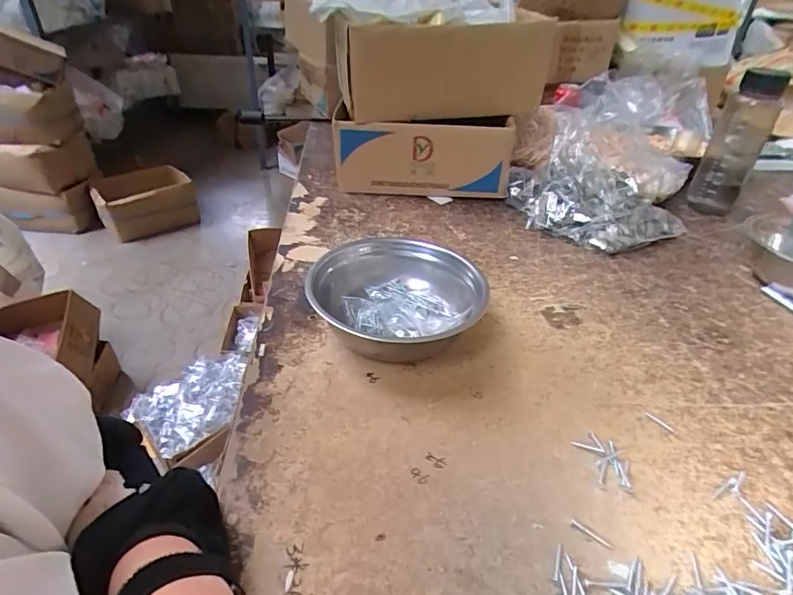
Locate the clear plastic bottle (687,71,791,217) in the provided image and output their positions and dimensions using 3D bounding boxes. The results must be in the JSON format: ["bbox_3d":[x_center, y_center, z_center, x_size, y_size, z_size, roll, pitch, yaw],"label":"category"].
[{"bbox_3d":[0.606,-0.270,0.840,0.082,0.234,0.062,28,42,29],"label":"clear plastic bottle"}]

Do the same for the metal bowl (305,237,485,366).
[{"bbox_3d":[0.002,0.003,0.553,0.179,0.070,0.189,3,36,-2],"label":"metal bowl"}]

